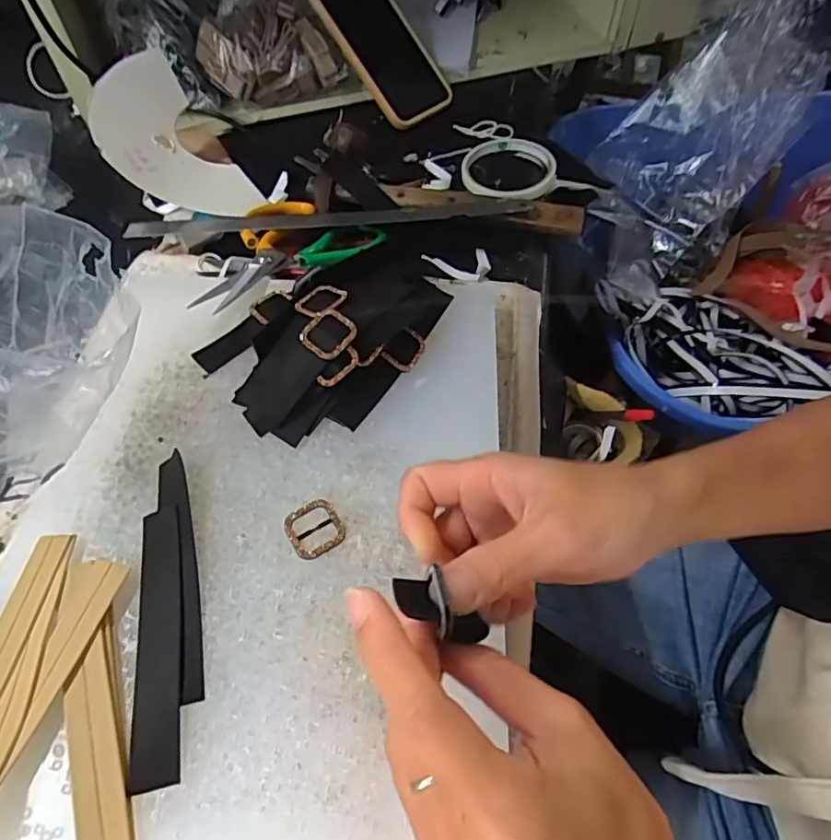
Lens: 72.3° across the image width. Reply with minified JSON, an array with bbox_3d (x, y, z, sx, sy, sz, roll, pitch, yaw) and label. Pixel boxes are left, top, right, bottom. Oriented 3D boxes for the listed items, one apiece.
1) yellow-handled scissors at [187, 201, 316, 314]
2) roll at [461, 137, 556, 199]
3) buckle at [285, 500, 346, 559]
[{"bbox_3d":[-0.118,-0.134,0.438,0.052,0.012,0.178,2,41,4],"label":"yellow-handled scissors"},{"bbox_3d":[0.084,-0.235,0.530,0.086,0.014,0.099,28,62,16],"label":"roll"},{"bbox_3d":[-0.054,0.057,0.303,0.029,0.004,0.029,-28,63,-17],"label":"buckle"}]

